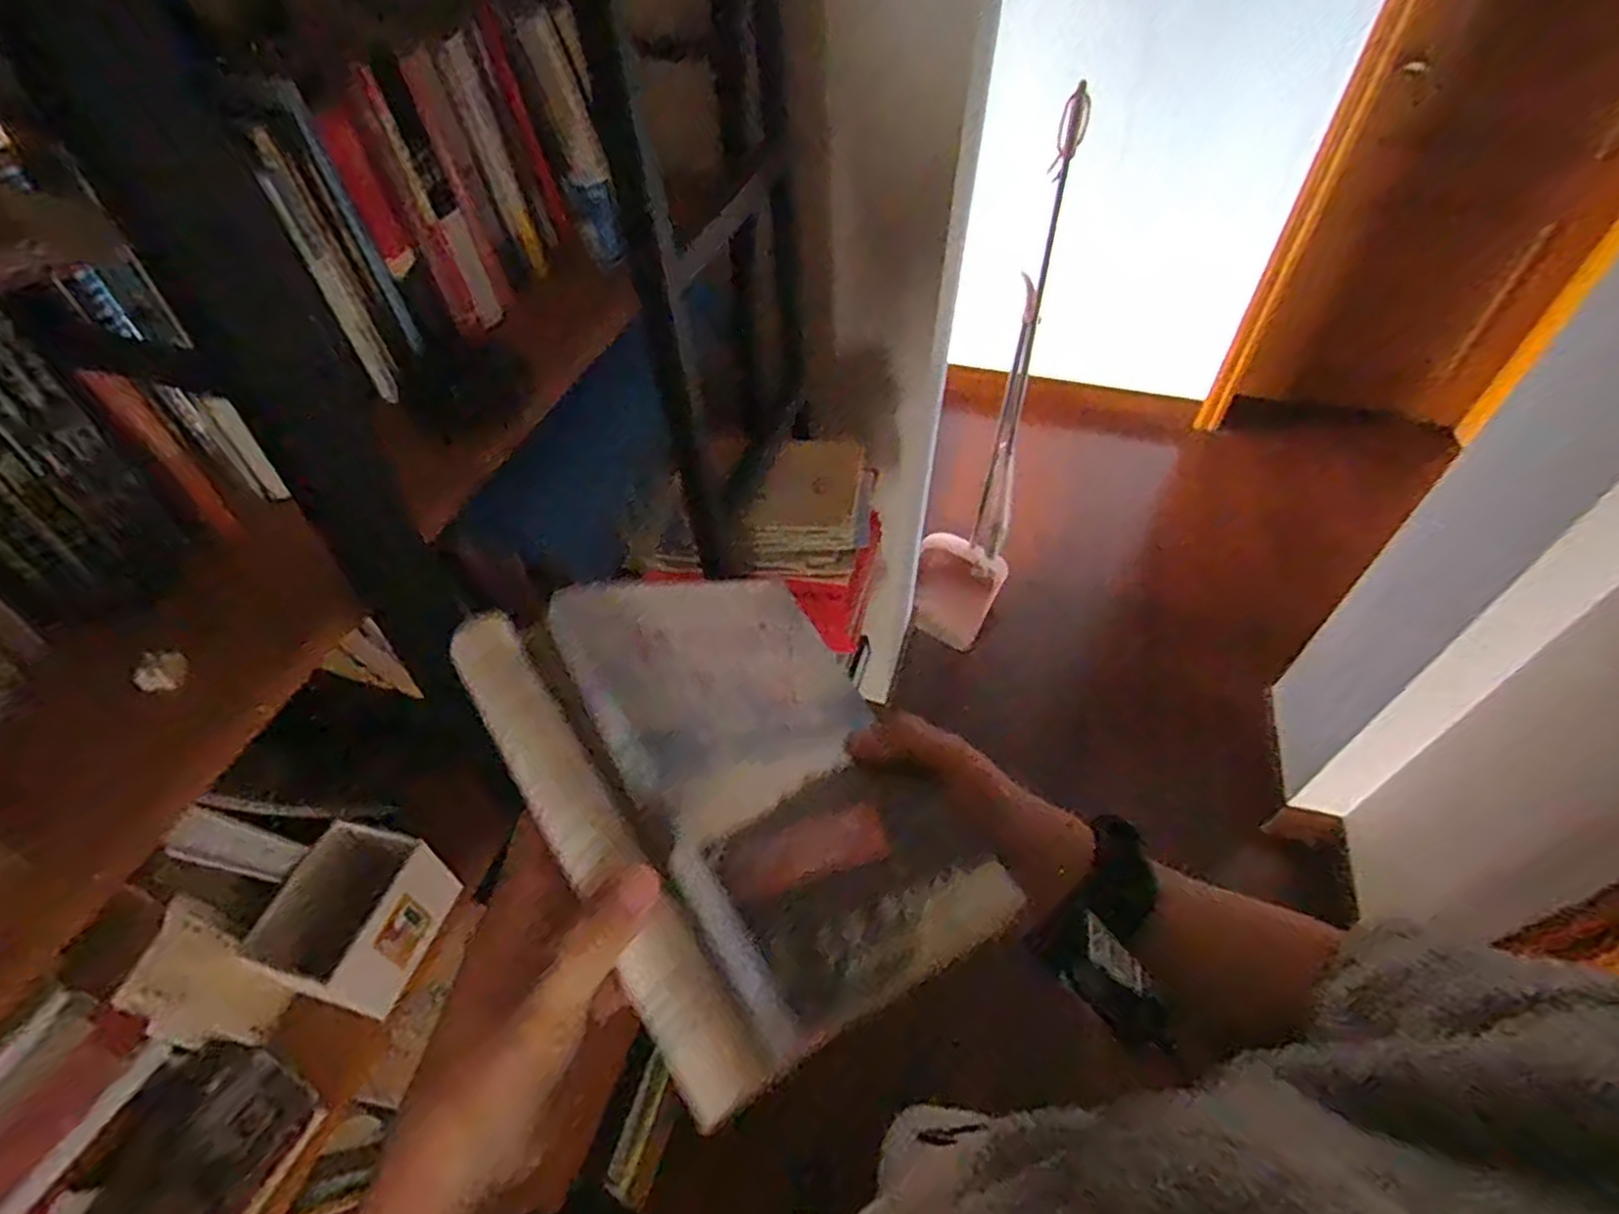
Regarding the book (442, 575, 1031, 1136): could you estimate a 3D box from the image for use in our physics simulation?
[{"bbox_3d":[-0.031,0.064,0.302,0.150,0.058,0.202,-25,53,-21],"label":"book"}]

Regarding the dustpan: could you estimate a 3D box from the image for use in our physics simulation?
[{"bbox_3d":[0.396,-0.384,1.619,0.206,1.160,0.297,11,49,9],"label":"dustpan"}]

